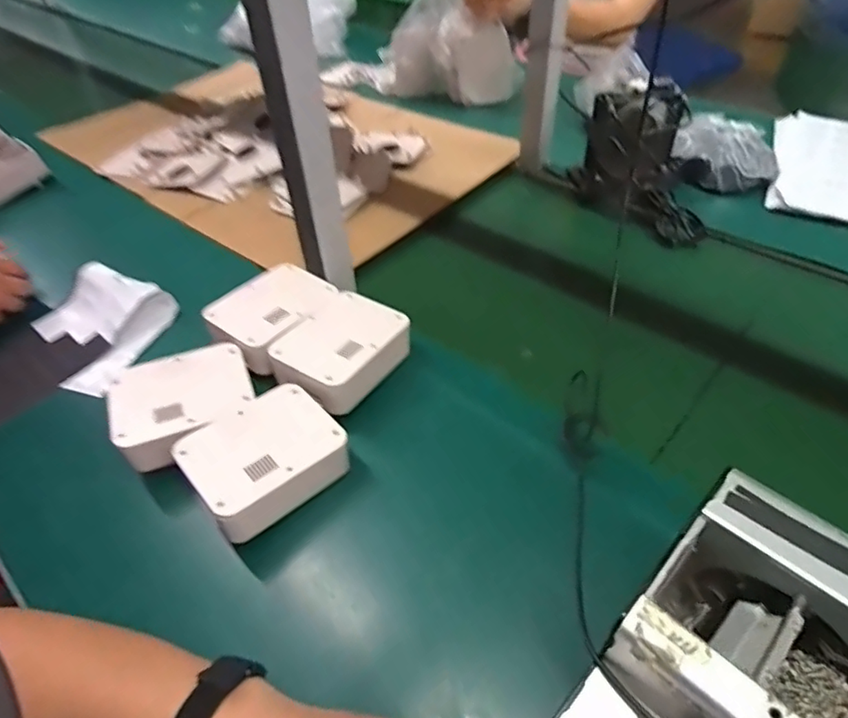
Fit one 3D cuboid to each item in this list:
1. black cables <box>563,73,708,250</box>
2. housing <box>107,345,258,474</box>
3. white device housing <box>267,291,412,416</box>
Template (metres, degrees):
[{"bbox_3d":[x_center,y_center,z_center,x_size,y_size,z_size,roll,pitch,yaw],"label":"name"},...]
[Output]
[{"bbox_3d":[0.299,-0.269,0.754,0.144,0.136,0.186,-2,45,3],"label":"black cables"},{"bbox_3d":[-0.235,0.043,0.537,0.127,0.043,0.104,-21,47,-16],"label":"housing"},{"bbox_3d":[-0.087,-0.011,0.573,0.103,0.041,0.136,27,53,28],"label":"white device housing"}]

